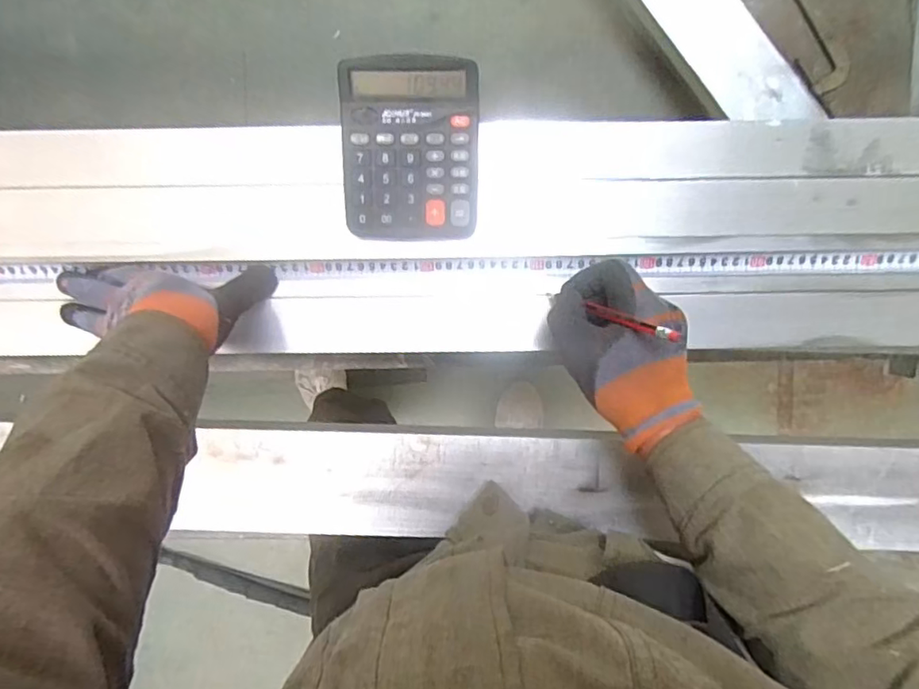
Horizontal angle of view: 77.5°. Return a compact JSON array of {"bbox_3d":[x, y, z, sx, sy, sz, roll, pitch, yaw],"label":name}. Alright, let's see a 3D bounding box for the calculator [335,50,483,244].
[{"bbox_3d":[-0.042,-0.167,0.492,0.115,0.030,0.148,1,95,1],"label":"calculator"}]

